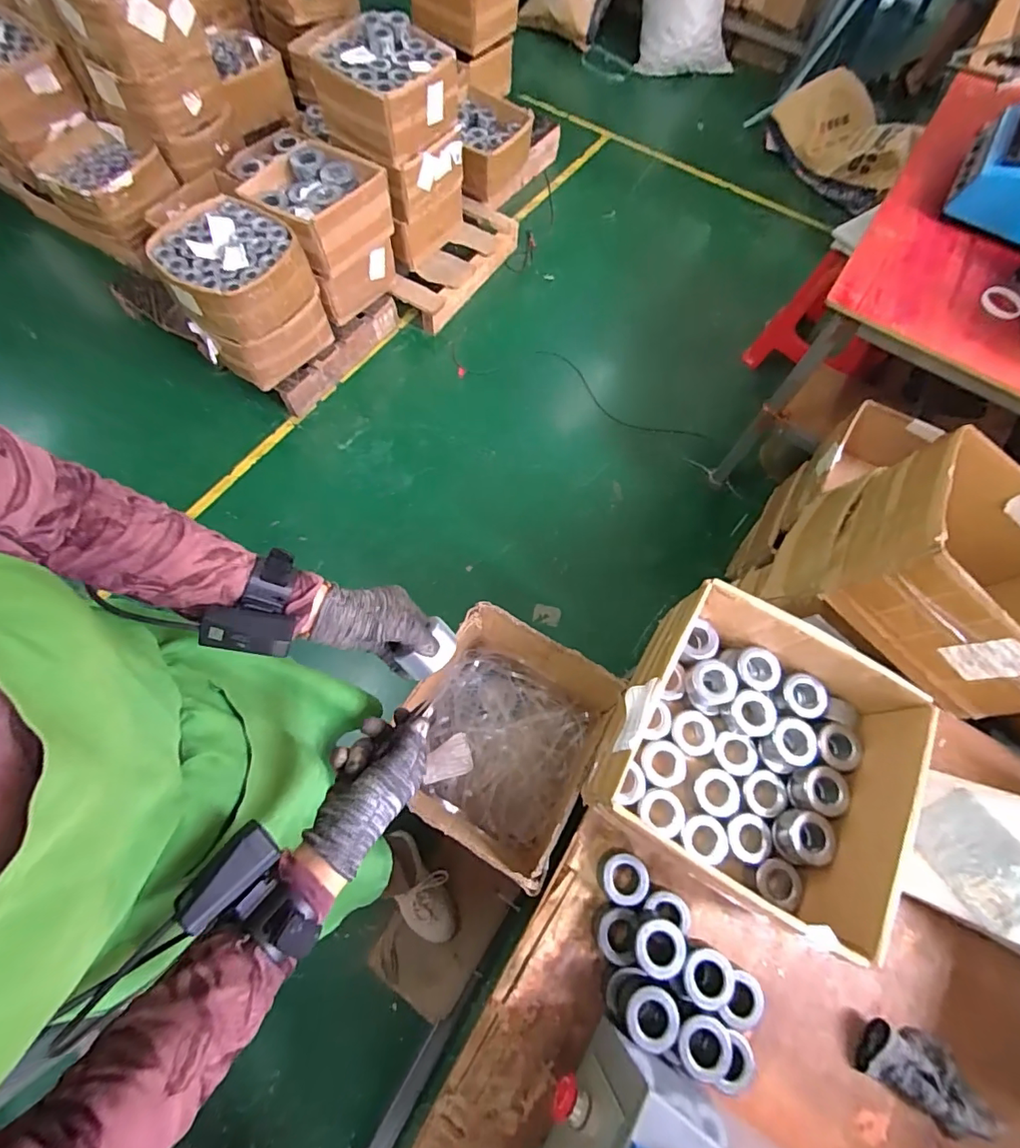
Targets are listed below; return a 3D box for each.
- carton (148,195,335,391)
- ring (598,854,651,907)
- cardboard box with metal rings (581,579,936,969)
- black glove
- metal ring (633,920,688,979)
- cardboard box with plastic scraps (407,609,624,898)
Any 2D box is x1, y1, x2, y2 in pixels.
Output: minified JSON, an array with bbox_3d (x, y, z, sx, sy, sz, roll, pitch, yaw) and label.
[{"bbox_3d":[-0.818,-0.850,1.531,0.370,0.328,0.355,37,70,11],"label":"carton"},{"bbox_3d":[0.152,0.406,0.667,0.060,0.026,0.058,1,68,-3],"label":"ring"},{"bbox_3d":[0.317,0.237,0.656,0.346,0.162,0.315,30,69,8],"label":"cardboard box with metal rings"},{"bbox_3d":[0.511,0.613,0.606,0.151,0.039,0.086,28,69,8],"label":"black glove"},{"bbox_3d":[0.181,0.454,0.610,0.058,0.039,0.059,1,68,-3],"label":"metal ring"},{"bbox_3d":[-0.023,0.279,0.858,0.309,0.243,0.318,30,69,9],"label":"cardboard box with plastic scraps"}]

